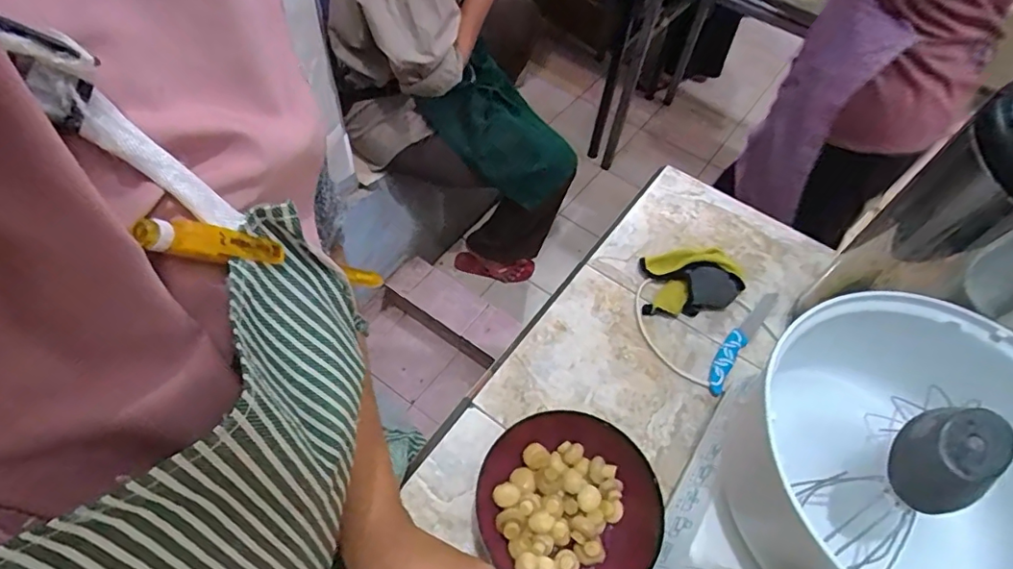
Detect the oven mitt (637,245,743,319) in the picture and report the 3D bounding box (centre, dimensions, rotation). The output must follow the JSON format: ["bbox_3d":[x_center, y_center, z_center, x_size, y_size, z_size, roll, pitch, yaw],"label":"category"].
[{"bbox_3d":[0.240,-0.010,0.713,0.136,0.030,0.098,-11,57,-13],"label":"oven mitt"}]

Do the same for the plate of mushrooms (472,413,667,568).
[{"bbox_3d":[0.058,0.208,0.507,0.166,0.079,0.166,3,55,-4],"label":"plate of mushrooms"}]

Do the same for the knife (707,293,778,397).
[{"bbox_3d":[0.296,0.064,0.679,0.026,0.014,0.189,35,59,18],"label":"knife"}]

